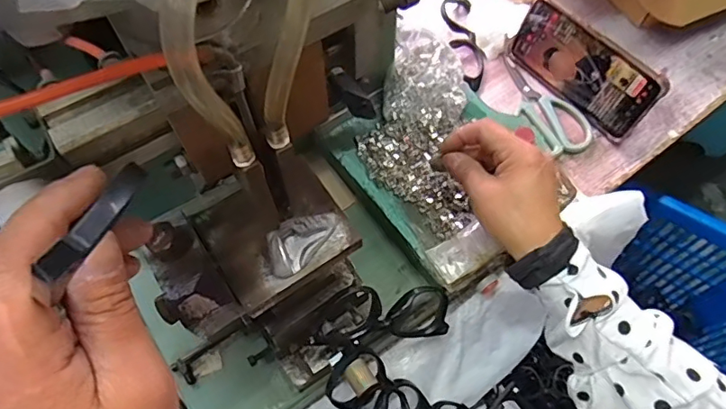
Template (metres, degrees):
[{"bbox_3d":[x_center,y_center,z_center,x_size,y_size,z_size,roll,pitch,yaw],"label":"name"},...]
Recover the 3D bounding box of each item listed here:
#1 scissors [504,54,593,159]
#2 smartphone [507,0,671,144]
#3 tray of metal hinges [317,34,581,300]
[{"bbox_3d":[0.201,-0.116,0.570,0.056,0.010,0.142,-20,64,-7],"label":"scissors"},{"bbox_3d":[0.231,-0.147,0.544,0.007,0.081,0.165,-27,65,-32],"label":"smartphone"},{"bbox_3d":[0.066,-0.051,0.456,0.166,0.030,0.205,-39,67,-16],"label":"tray of metal hinges"}]

